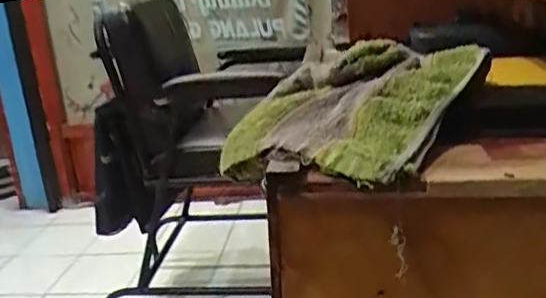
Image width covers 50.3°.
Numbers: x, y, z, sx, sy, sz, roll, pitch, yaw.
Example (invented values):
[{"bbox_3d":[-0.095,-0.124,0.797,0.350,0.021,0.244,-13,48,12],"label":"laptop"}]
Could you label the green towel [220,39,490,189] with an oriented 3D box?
[{"bbox_3d":[0.066,-0.035,0.481,0.164,0.065,0.232,7,22,34],"label":"green towel"}]

